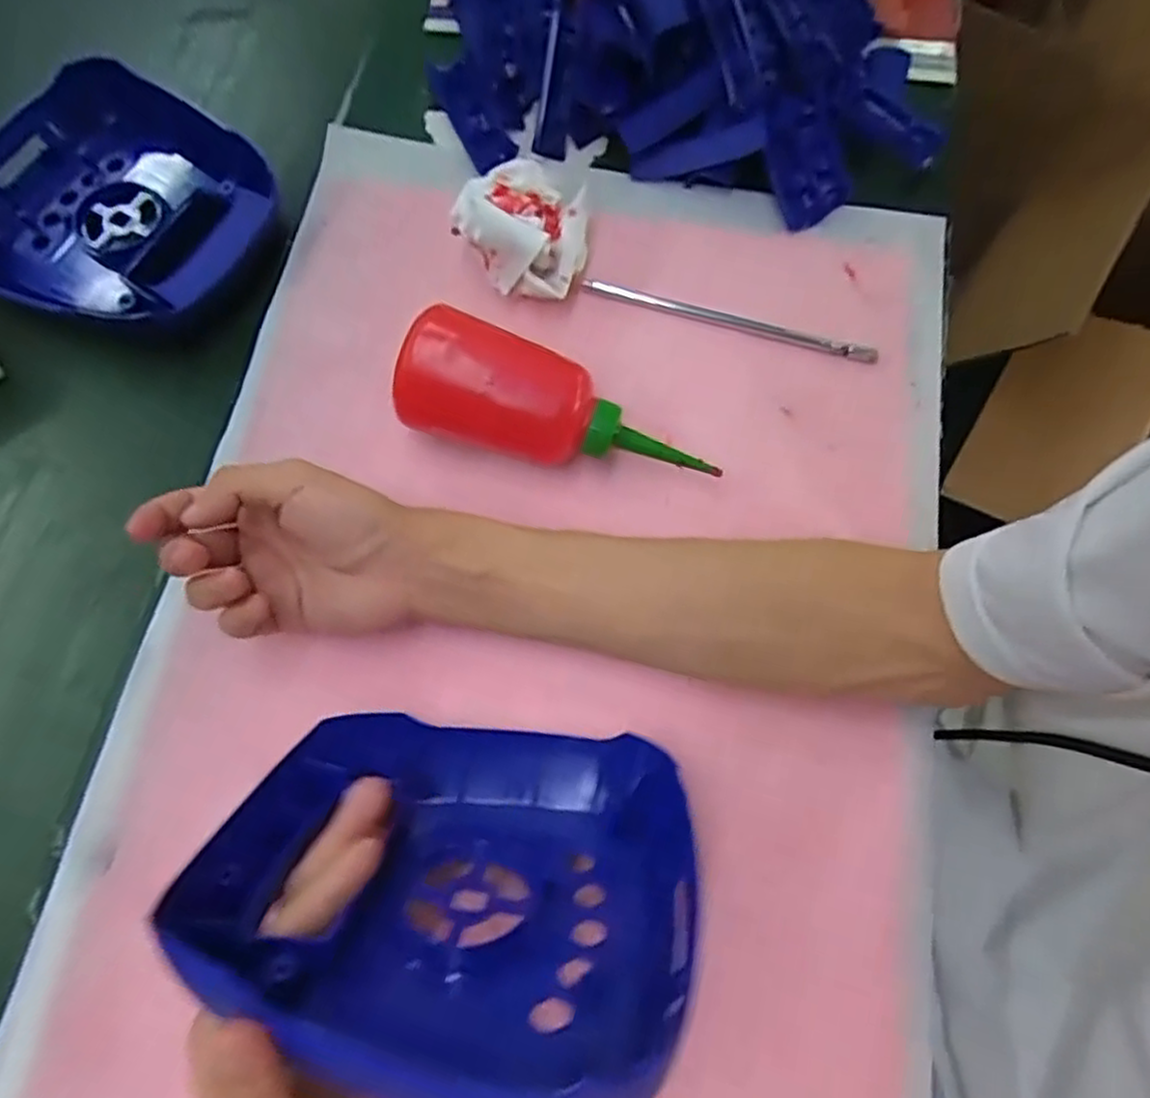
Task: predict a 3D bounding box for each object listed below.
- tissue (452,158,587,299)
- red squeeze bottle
[{"bbox_3d":[-0.030,-0.179,0.413,0.072,0.056,0.063,-6,71,-3],"label":"tissue"},{"bbox_3d":[-0.007,-0.077,0.385,0.168,0.056,0.063,12,72,3],"label":"red squeeze bottle"}]

